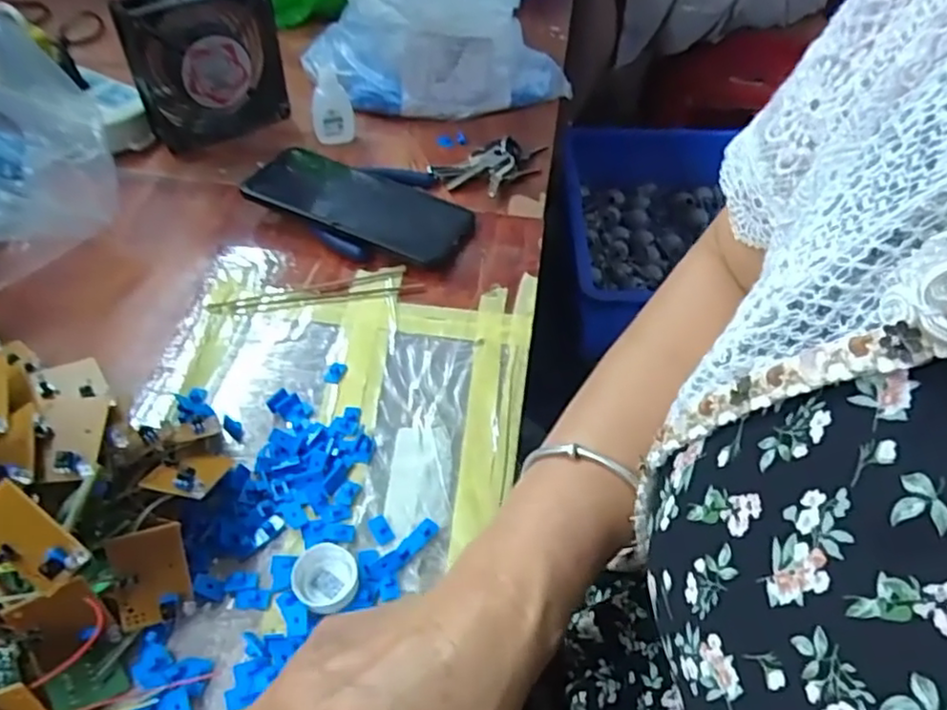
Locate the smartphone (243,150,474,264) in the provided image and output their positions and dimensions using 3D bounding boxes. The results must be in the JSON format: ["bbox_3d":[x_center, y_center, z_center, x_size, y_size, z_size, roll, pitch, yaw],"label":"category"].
[{"bbox_3d":[-0.091,-0.121,0.528,0.179,0.011,0.084,20,48,11],"label":"smartphone"}]

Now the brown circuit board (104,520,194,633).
[{"bbox_3d":[-0.150,0.102,0.308,0.033,0.043,0.007,-12,3,-20],"label":"brown circuit board"}]

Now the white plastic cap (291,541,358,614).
[{"bbox_3d":[-0.074,0.110,0.329,0.032,0.009,0.033,0,47,0],"label":"white plastic cap"}]

